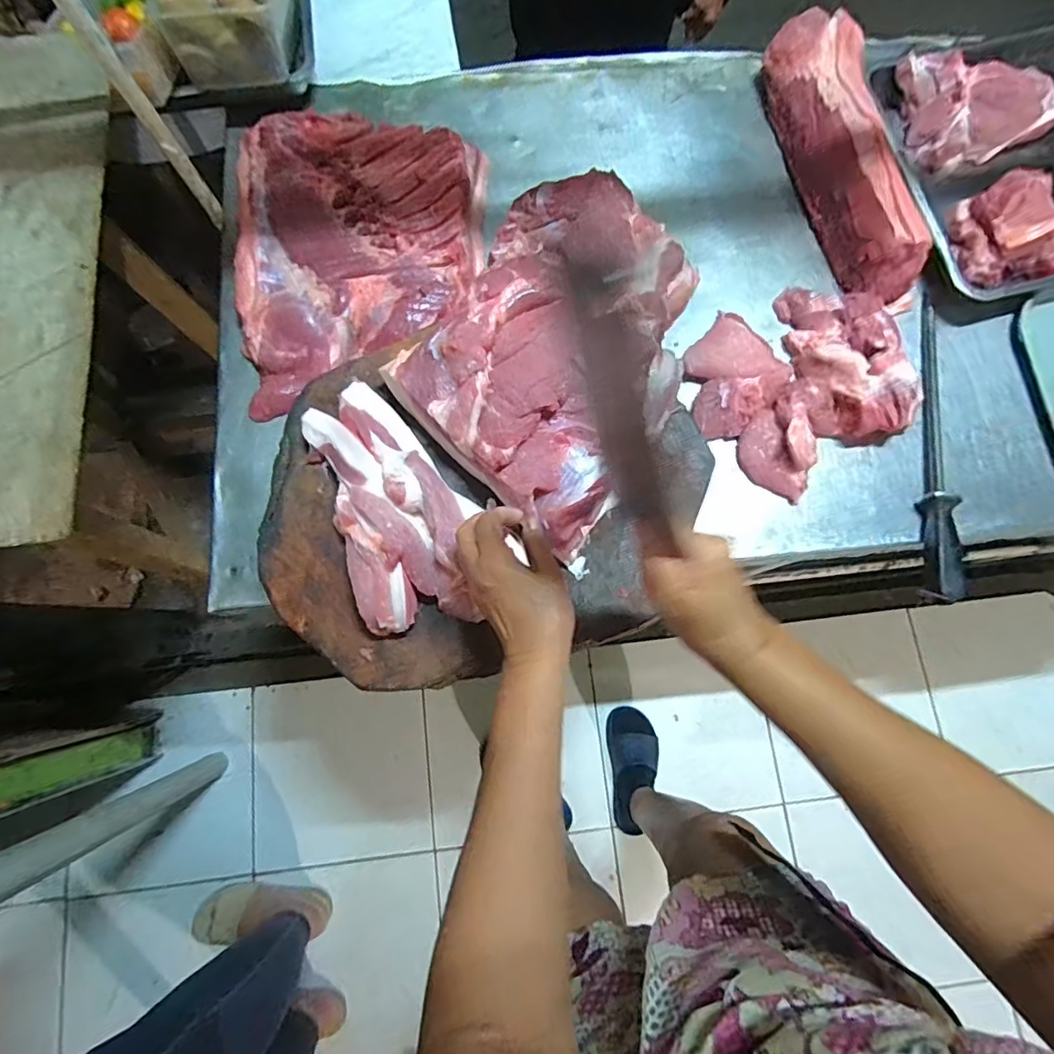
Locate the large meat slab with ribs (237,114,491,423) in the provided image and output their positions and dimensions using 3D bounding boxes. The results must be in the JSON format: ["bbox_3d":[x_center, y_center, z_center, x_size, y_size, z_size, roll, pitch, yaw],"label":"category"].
[{"bbox_3d":[-0.212,-0.344,0.681,0.298,0.067,0.386,0,79,-1],"label":"large meat slab with ribs"}]

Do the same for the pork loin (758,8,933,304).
[{"bbox_3d":[0.437,-0.505,0.705,0.114,0.089,0.412,-14,80,-4],"label":"pork loin"}]

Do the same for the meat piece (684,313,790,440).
[{"bbox_3d":[0.260,-0.194,0.669,0.120,0.033,0.152,41,81,6],"label":"meat piece"}]

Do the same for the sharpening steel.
[{"bbox_3d":[0.508,-0.105,0.634,0.033,0.042,0.393,10,79,1],"label":"sharpening steel"}]

